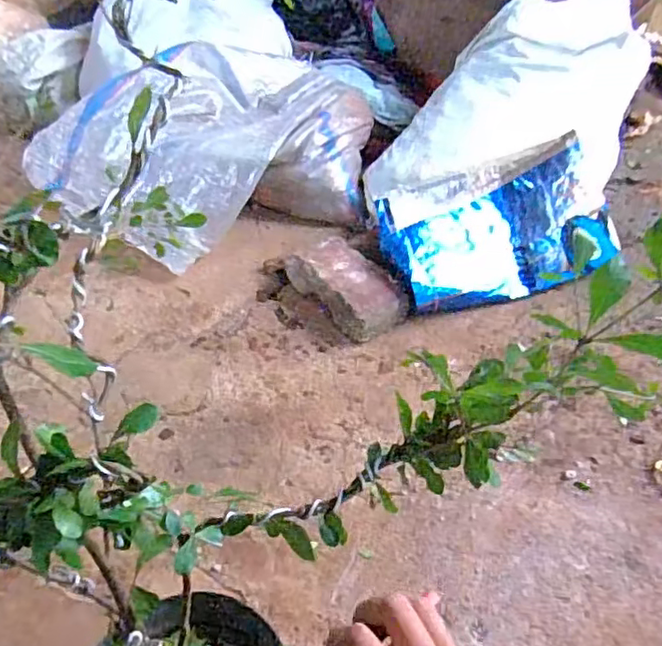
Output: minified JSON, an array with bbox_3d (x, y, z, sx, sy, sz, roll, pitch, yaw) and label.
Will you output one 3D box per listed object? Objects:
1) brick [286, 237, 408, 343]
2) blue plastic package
[{"bbox_3d":[0.021,-0.062,0.991,0.101,0.051,0.214,-26,48,-22],"label":"brick"},{"bbox_3d":[0.267,-0.153,0.986,0.373,0.080,0.221,-15,76,-4],"label":"blue plastic package"}]

